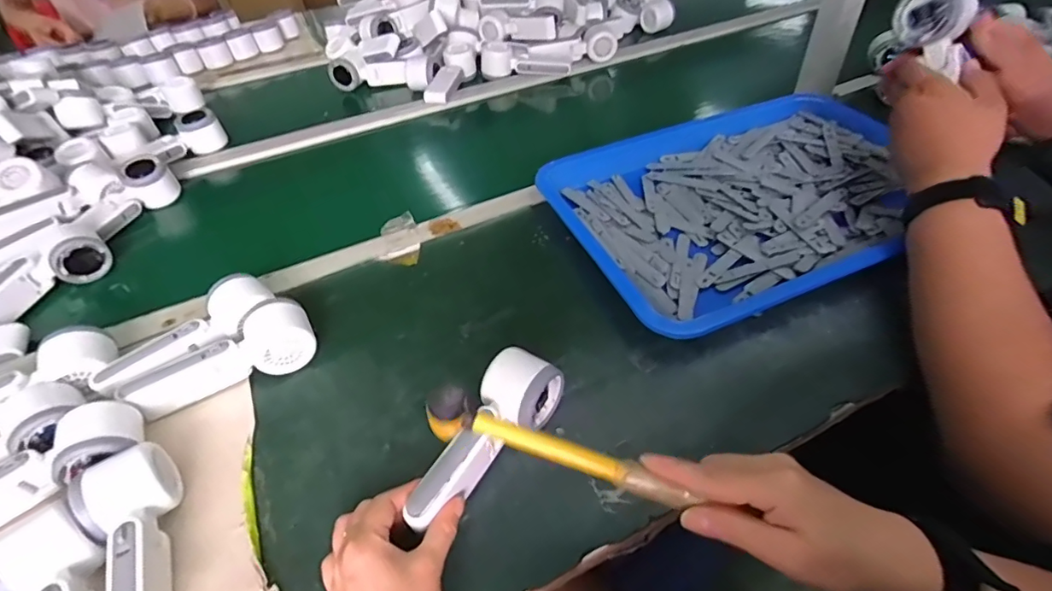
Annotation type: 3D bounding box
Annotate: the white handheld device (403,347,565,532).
[{"bbox_3d":[-0.038,0.113,0.420,0.059,0.042,0.164,27,49,25],"label":"white handheld device"}]

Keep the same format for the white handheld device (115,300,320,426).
[{"bbox_3d":[-0.284,0.063,0.487,0.164,0.048,0.066,-30,53,-22],"label":"white handheld device"}]

